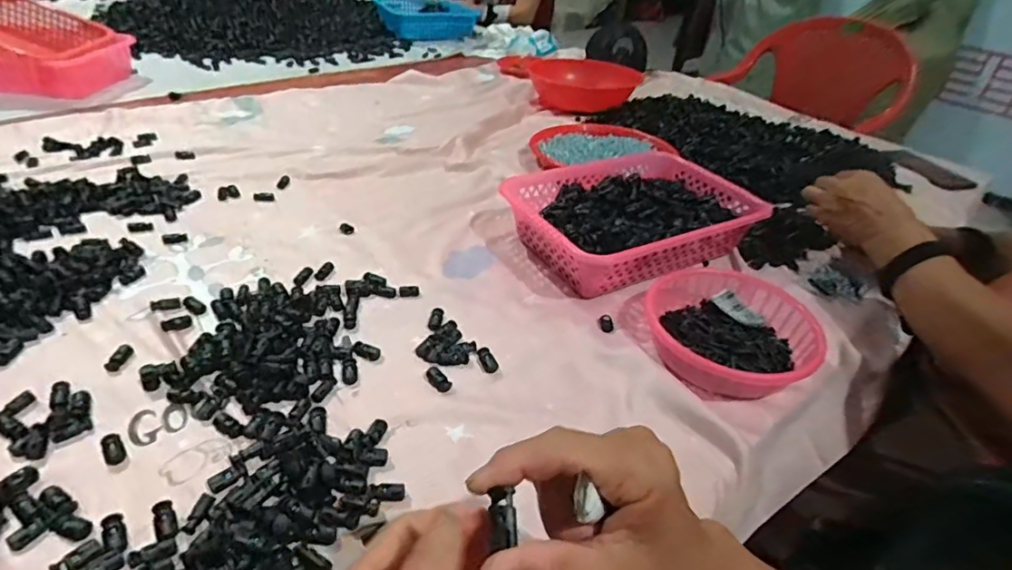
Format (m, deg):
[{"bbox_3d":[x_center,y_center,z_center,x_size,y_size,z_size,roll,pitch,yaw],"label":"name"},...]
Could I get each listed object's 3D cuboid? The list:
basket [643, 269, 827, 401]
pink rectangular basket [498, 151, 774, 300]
[{"bbox_3d":[0.232,0.048,0.562,0.171,0.052,0.172,5,38,-4],"label":"basket"},{"bbox_3d":[0.163,-0.087,0.732,0.305,0.087,0.221,-16,41,-25],"label":"pink rectangular basket"}]

